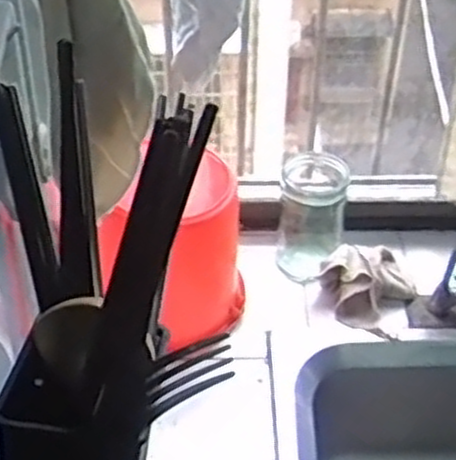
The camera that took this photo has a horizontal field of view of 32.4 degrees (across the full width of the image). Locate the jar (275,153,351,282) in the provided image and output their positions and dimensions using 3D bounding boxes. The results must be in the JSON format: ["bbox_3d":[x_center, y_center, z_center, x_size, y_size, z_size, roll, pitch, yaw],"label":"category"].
[{"bbox_3d":[0.110,-0.018,1.047,0.081,0.152,0.093,13,43,14],"label":"jar"}]

